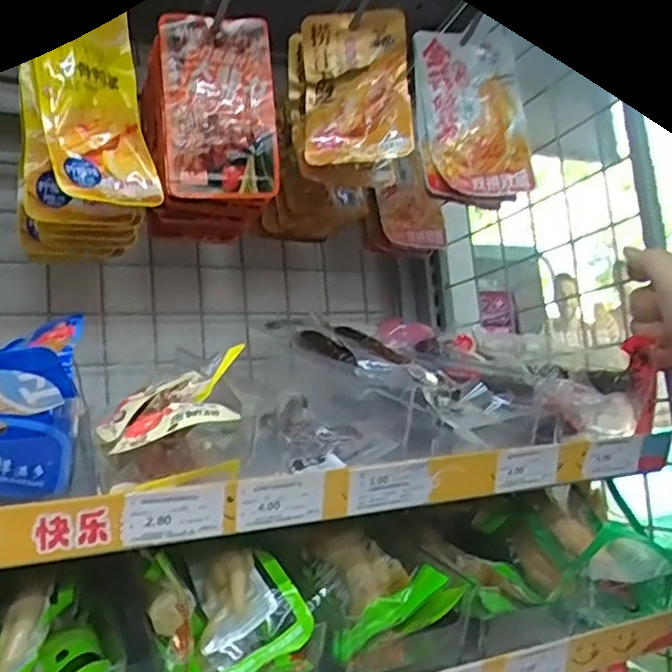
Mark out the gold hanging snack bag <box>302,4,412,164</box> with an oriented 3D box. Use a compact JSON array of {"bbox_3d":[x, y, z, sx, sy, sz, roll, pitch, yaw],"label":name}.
[{"bbox_3d":[0.016,-0.208,0.555,0.092,0.132,0.031,-7,-8,9],"label":"gold hanging snack bag"}]

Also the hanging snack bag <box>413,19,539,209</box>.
[{"bbox_3d":[0.126,-0.201,0.611,0.103,0.156,0.033,-2,-9,-26],"label":"hanging snack bag"}]

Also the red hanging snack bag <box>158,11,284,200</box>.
[{"bbox_3d":[-0.095,-0.190,0.547,0.094,0.150,0.019,-5,-8,-8],"label":"red hanging snack bag"}]

